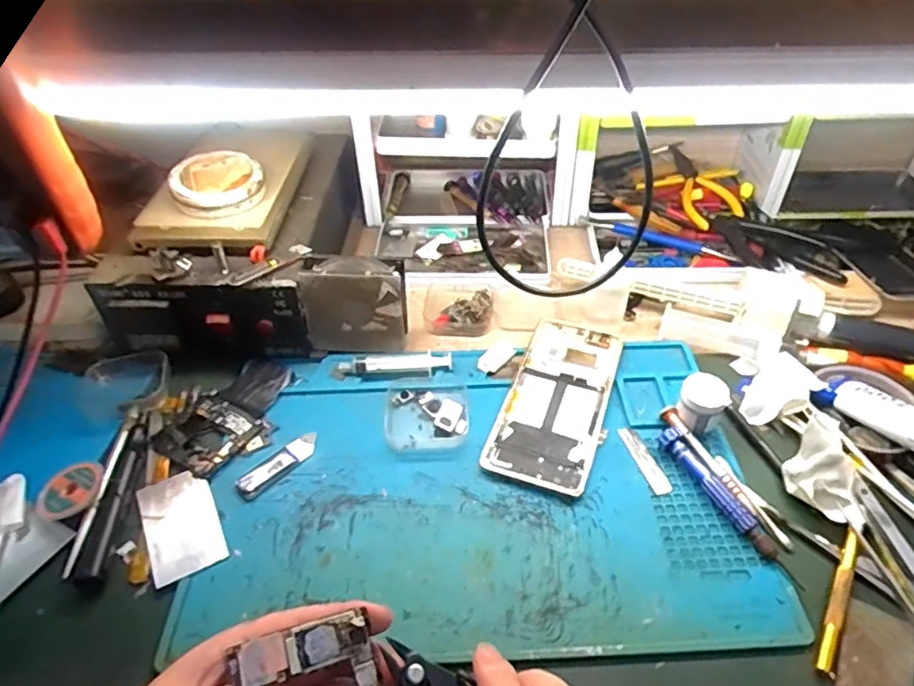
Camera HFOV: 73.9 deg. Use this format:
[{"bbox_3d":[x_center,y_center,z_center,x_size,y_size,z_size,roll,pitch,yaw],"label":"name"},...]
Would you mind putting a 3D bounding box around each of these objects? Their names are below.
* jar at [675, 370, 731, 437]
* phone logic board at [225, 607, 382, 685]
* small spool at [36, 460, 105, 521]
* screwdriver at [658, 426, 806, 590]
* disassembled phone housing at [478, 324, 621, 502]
[{"bbox_3d":[0.180,0.044,0.447,0.032,0.031,0.031,-2,45,2],"label":"jar"},{"bbox_3d":[-0.062,0.154,0.263,0.063,0.005,0.055,2,64,-38],"label":"phone logic board"},{"bbox_3d":[-0.268,0.102,0.423,0.042,0.010,0.043,-2,45,2],"label":"small spool"},{"bbox_3d":[0.181,0.105,0.406,0.015,0.016,0.120,-24,48,-19],"label":"screwdriver"},{"bbox_3d":[0.080,0.044,0.476,0.076,0.009,0.160,15,48,18],"label":"disassembled phone housing"}]

